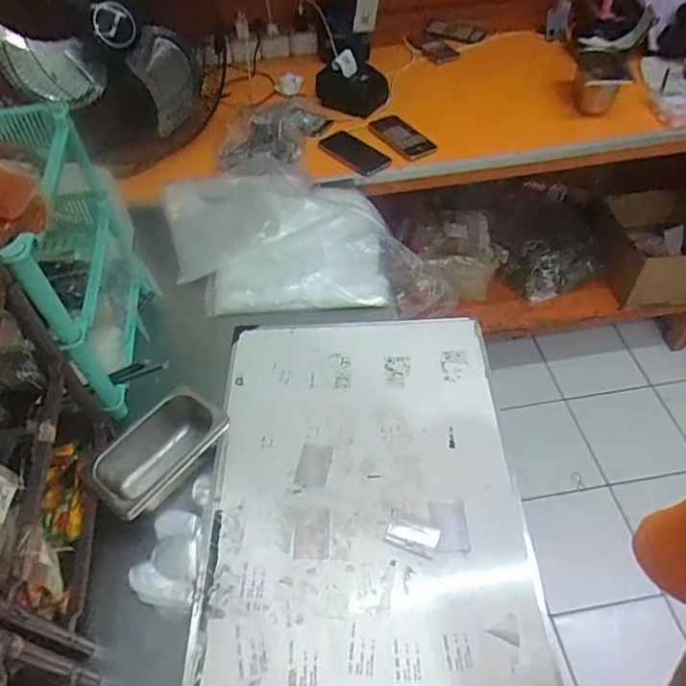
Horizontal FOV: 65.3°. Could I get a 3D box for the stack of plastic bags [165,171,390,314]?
[{"bbox_3d":[-0.138,-0.208,0.985,0.427,0.060,0.339,-2,53,2],"label":"stack of plastic bags"}]

